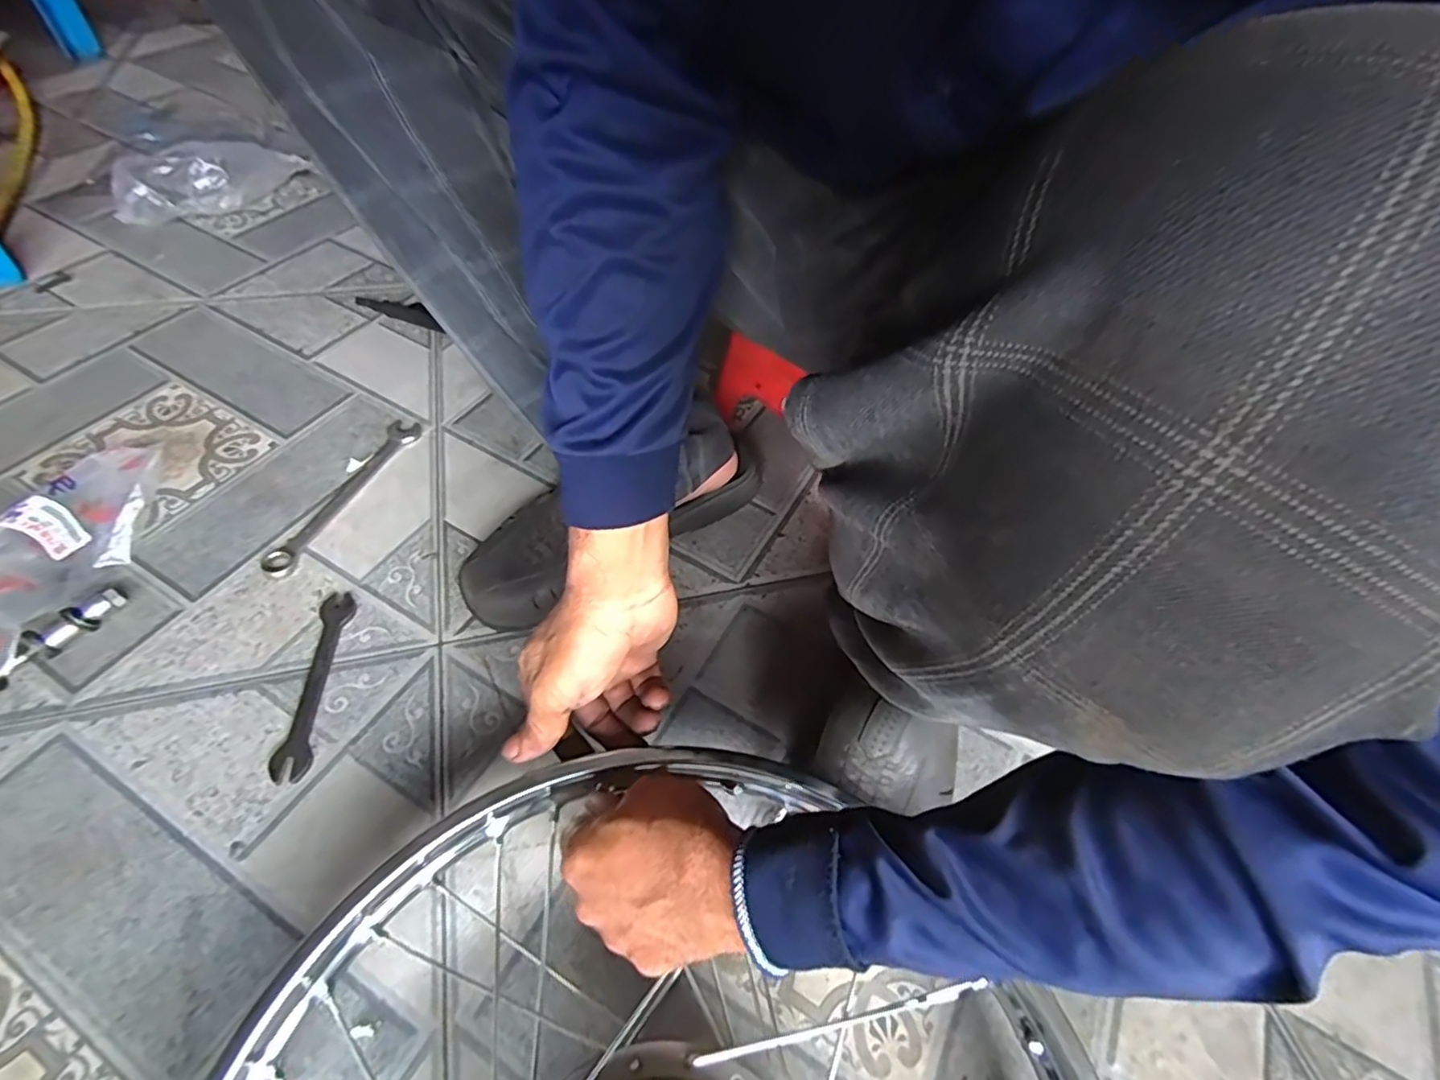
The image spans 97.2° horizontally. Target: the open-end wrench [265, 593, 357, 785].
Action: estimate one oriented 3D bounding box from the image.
[{"bbox_3d":[-0.302,0.104,0.474,0.027,0.004,0.146,-1,54,-7],"label":"open-end wrench"}]

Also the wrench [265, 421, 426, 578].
[{"bbox_3d":[-0.339,-0.043,0.577,0.030,0.005,0.189,18,54,7],"label":"wrench"}]

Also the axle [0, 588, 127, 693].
[{"bbox_3d":[-0.518,0.099,0.448,0.017,0.023,0.178,34,58,18],"label":"axle"}]

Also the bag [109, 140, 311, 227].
[{"bbox_3d":[-0.652,-0.469,0.817,0.075,0.071,0.210,27,56,14],"label":"bag"}]

